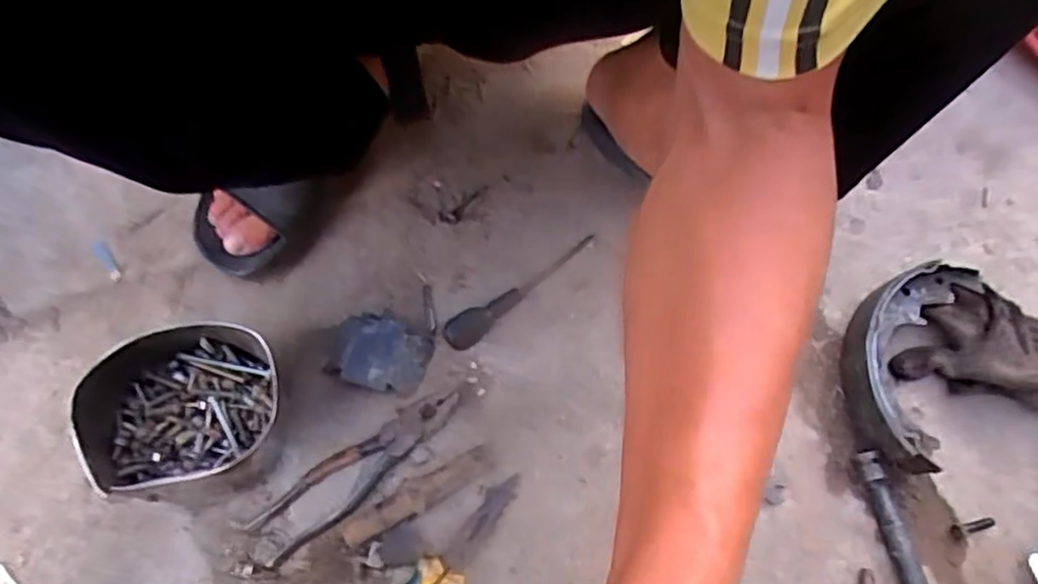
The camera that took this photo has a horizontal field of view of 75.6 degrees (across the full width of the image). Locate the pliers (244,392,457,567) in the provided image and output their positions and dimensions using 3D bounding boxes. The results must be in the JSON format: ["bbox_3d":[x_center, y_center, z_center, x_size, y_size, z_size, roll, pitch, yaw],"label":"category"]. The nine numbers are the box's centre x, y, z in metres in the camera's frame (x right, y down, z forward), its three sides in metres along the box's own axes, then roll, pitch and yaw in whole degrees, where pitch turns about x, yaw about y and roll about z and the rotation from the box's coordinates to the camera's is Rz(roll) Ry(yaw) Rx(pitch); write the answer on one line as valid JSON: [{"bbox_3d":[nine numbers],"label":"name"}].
[{"bbox_3d":[-0.132,0.147,0.555,0.192,0.025,0.050,-37,74,-15],"label":"pliers"}]

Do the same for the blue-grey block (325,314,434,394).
[{"bbox_3d":[-0.121,0.055,0.587,0.076,0.028,0.060,14,68,3],"label":"blue-grey block"}]

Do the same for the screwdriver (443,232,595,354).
[{"bbox_3d":[0.000,-0.005,0.624,0.168,0.020,0.029,-40,75,-16],"label":"screwdriver"}]

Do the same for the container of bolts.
[{"bbox_3d":[-0.269,0.094,0.534,0.124,0.096,0.130,1,68,-2],"label":"container of bolts"}]

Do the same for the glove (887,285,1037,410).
[{"bbox_3d":[0.442,0.050,0.626,0.168,0.037,0.096,12,68,3],"label":"glove"}]

